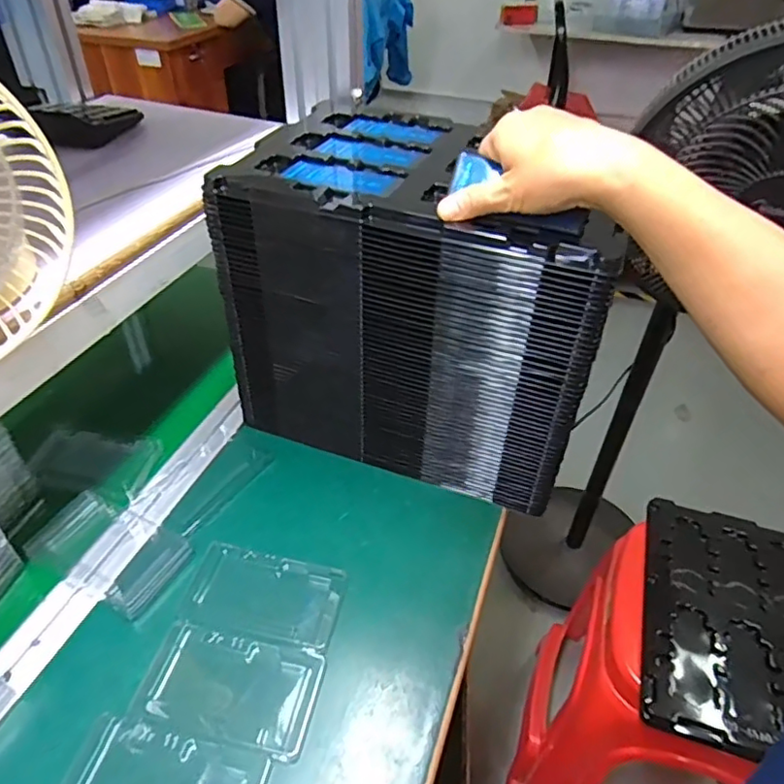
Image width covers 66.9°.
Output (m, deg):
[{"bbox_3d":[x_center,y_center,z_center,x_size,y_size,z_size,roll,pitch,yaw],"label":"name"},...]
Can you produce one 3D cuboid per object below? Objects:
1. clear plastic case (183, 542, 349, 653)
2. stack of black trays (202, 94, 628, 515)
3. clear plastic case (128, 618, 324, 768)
[{"bbox_3d":[-0.107,0.169,0.502,0.123,0.018,0.074,7,41,7],"label":"clear plastic case"},{"bbox_3d":[0.030,-0.090,0.596,0.326,0.282,0.214,13,38,16],"label":"stack of black trays"},{"bbox_3d":[-0.120,0.221,0.445,0.121,0.016,0.077,8,41,7],"label":"clear plastic case"}]

